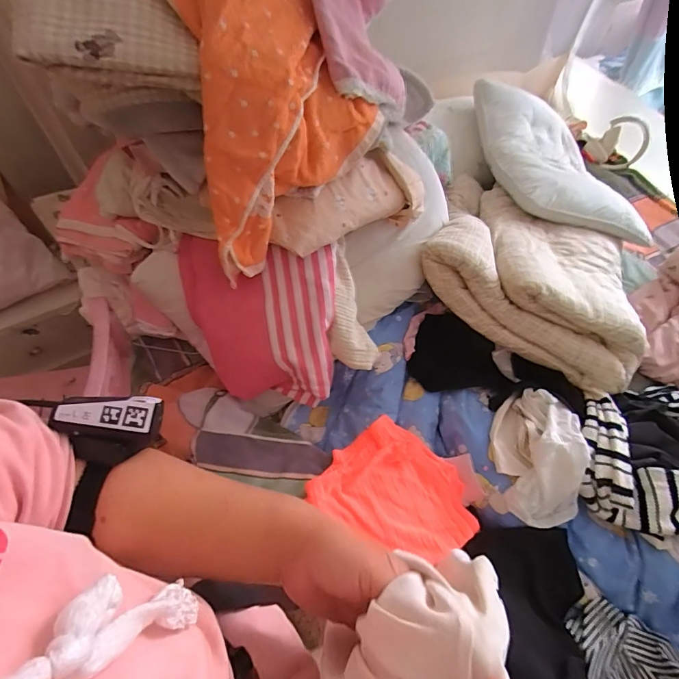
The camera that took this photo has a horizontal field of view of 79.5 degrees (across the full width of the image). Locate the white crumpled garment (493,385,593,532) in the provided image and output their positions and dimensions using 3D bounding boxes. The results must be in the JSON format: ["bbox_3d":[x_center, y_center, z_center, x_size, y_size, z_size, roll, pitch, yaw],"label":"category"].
[{"bbox_3d":[0.362,0.208,0.751,0.146,0.089,0.227,6,58,1],"label":"white crumpled garment"}]

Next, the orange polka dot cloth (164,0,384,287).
[{"bbox_3d":[-0.100,-0.442,0.633,0.328,0.200,0.658,0,95,-3],"label":"orange polka dot cloth"}]

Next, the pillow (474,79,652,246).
[{"bbox_3d":[0.592,-0.532,1.174,0.346,0.135,0.639,-3,58,-5],"label":"pillow"}]

